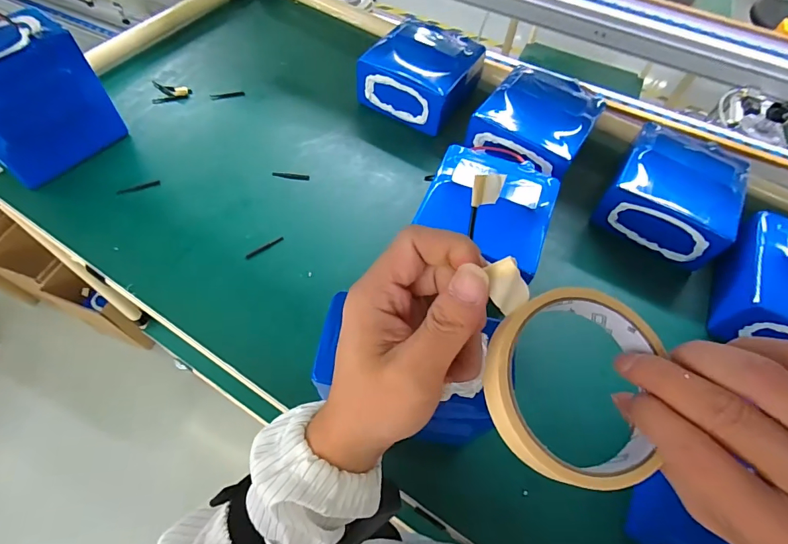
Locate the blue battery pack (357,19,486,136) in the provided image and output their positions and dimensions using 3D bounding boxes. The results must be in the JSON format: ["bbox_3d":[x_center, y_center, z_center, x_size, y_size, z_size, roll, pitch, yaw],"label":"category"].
[{"bbox_3d":[0.042,-0.299,0.634,0.145,0.099,0.140,29,62,13],"label":"blue battery pack"}]

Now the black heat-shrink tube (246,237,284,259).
[{"bbox_3d":[-0.159,-0.030,0.514,0.050,0.004,0.006,-33,67,-21],"label":"black heat-shrink tube"}]

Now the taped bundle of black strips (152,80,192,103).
[{"bbox_3d":[-0.339,-0.278,0.631,0.057,0.011,0.043,-19,63,-15],"label":"taped bundle of black strips"}]

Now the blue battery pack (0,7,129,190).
[{"bbox_3d":[-0.432,-0.197,0.508,0.062,0.172,0.144,30,62,13],"label":"blue battery pack"}]

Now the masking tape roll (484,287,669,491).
[{"bbox_3d":[0.084,0.052,0.197,0.084,0.030,0.087,2,59,-3],"label":"masking tape roll"}]

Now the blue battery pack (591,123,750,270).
[{"bbox_3d":[0.359,-0.101,0.542,0.147,0.093,0.141,31,62,13],"label":"blue battery pack"}]

